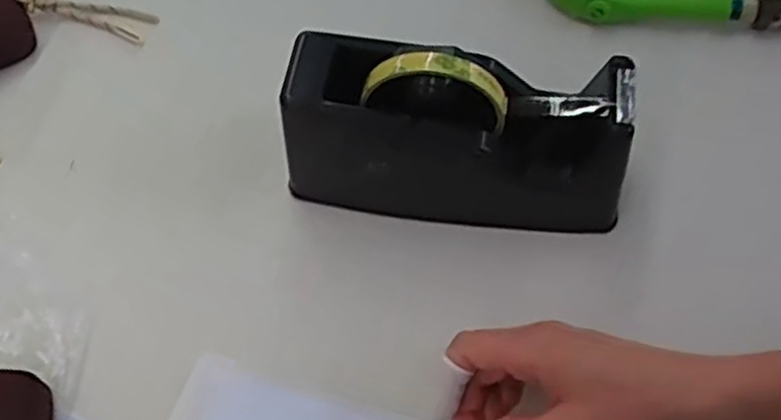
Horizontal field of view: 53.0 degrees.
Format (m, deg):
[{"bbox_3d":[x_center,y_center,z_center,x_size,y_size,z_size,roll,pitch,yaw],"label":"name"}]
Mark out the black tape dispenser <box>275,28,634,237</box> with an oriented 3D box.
[{"bbox_3d":[0.040,-0.048,0.473,0.204,0.116,0.071,4,59,4],"label":"black tape dispenser"}]

